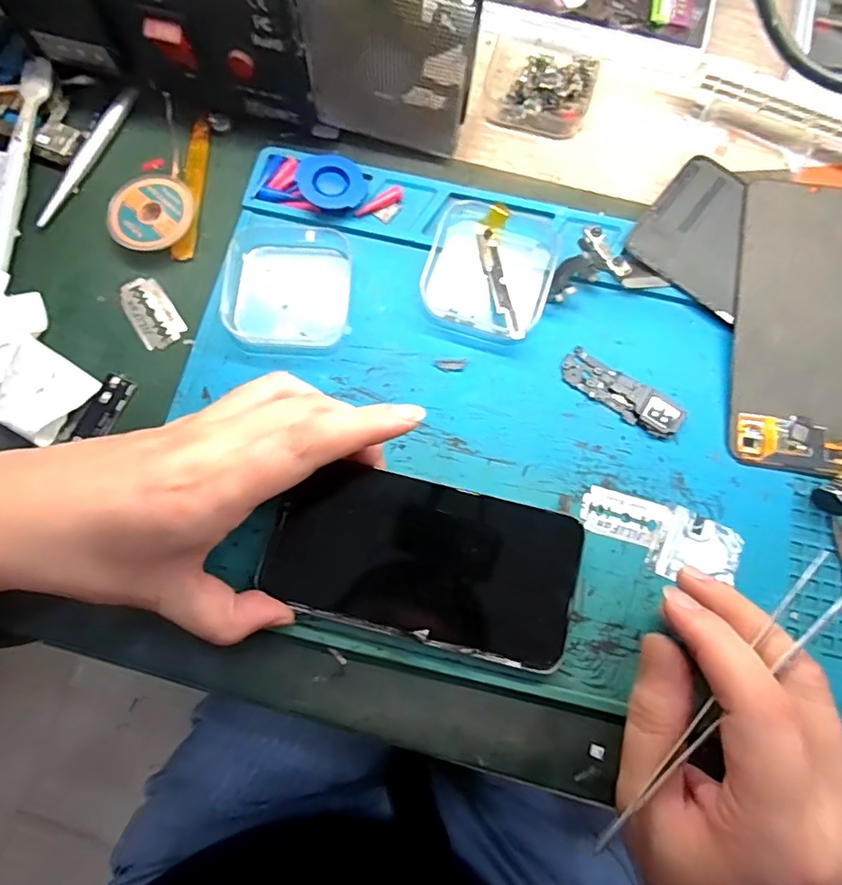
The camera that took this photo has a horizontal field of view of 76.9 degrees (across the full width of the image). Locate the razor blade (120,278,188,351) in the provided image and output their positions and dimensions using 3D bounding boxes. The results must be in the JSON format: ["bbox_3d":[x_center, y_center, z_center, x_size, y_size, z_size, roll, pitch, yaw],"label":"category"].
[{"bbox_3d":[-0.142,-0.069,0.278,0.024,0.004,0.042,-35,80,-8],"label":"razor blade"}]

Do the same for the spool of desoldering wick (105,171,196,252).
[{"bbox_3d":[-0.144,-0.122,0.285,0.042,0.011,0.046,0,77,0],"label":"spool of desoldering wick"}]

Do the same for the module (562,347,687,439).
[{"bbox_3d":[0.102,-0.025,0.268,0.064,0.004,0.020,34,79,7],"label":"module"}]

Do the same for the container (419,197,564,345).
[{"bbox_3d":[0.037,-0.092,0.276,0.063,0.016,0.073,20,78,4],"label":"container"}]

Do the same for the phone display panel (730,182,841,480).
[{"bbox_3d":[0.197,-0.060,0.269,0.068,0.004,0.150,8,83,3],"label":"phone display panel"}]

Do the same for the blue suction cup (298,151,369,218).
[{"bbox_3d":[-0.048,-0.140,0.286,0.032,0.010,0.040,-30,79,-7],"label":"blue suction cup"}]

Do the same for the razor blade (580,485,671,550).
[{"bbox_3d":[0.098,0.036,0.254,0.041,0.004,0.022,17,78,3],"label":"razor blade"}]

